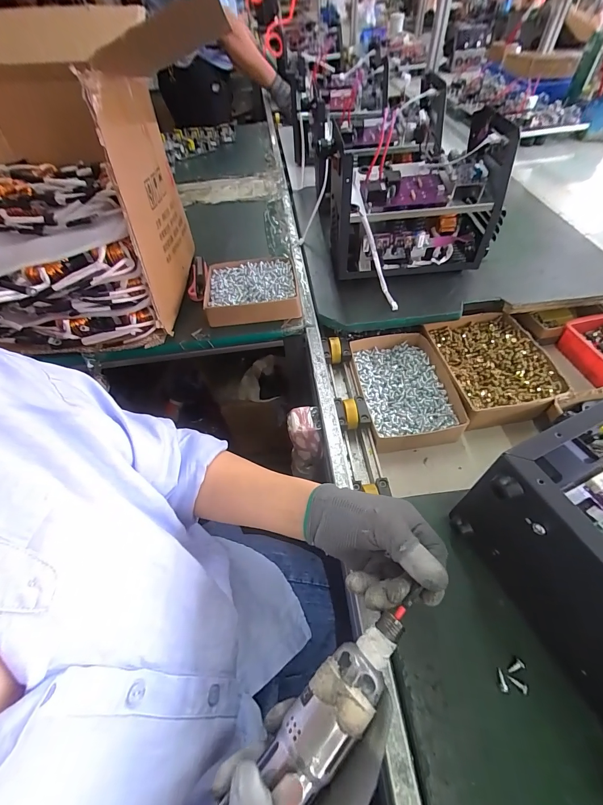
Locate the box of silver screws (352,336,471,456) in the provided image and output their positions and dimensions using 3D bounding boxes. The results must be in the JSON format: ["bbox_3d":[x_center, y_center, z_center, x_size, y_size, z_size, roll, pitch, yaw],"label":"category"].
[{"bbox_3d":[0.171,-0.027,0.567,0.146,0.037,0.212,-7,53,-1],"label":"box of silver screws"}]

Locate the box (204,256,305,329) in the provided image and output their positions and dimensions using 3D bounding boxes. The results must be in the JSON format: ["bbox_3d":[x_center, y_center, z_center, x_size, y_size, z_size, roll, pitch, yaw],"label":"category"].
[{"bbox_3d":[-0.093,-0.204,0.620,0.167,0.048,0.147,-8,53,-2],"label":"box"}]

